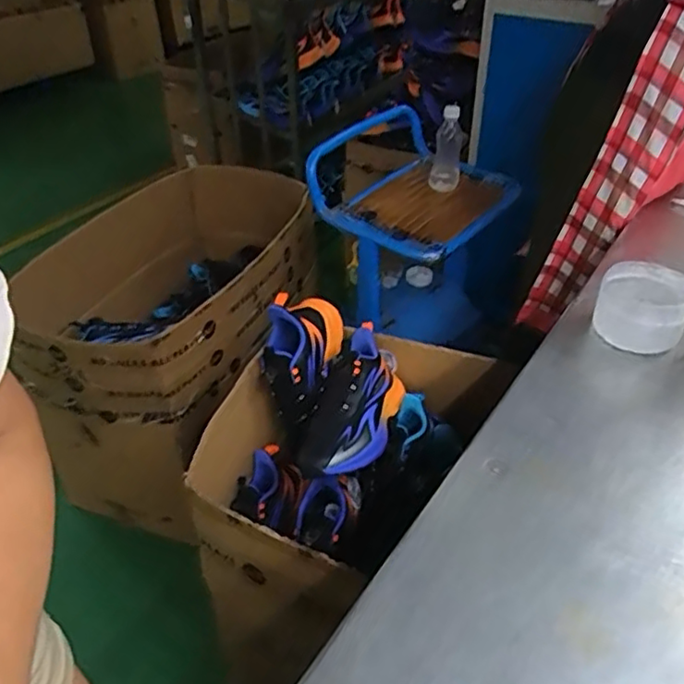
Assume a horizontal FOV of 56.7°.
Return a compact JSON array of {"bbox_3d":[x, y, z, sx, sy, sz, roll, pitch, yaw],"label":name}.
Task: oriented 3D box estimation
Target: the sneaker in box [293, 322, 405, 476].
[{"bbox_3d":[0.016,0.083,0.913,0.119,0.081,0.275,11,38,15],"label":"sneaker in box"}]

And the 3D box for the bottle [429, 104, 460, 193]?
[{"bbox_3d":[0.213,-0.393,1.302,0.058,0.170,0.066,4,36,5],"label":"bottle"}]

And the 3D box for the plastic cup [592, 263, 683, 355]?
[{"bbox_3d":[0.326,-0.035,0.692,0.090,0.071,0.089,0,36,0],"label":"plastic cup"}]

